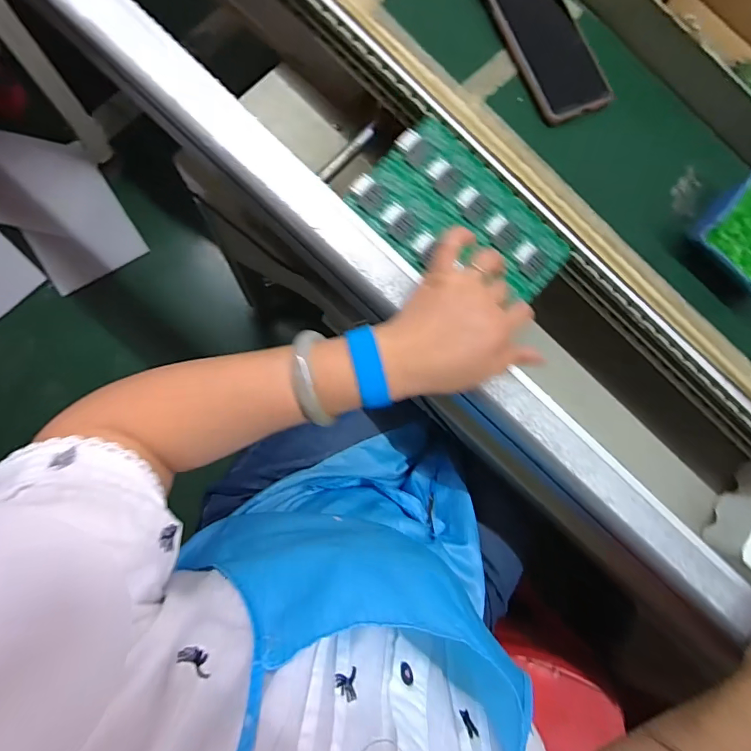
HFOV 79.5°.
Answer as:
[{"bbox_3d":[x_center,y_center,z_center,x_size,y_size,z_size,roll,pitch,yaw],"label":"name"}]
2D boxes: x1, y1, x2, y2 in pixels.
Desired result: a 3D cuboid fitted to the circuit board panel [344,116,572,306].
[{"bbox_3d":[0.083,-0.140,0.417,0.189,0.010,0.124,41,78,-1],"label":"circuit board panel"}]

